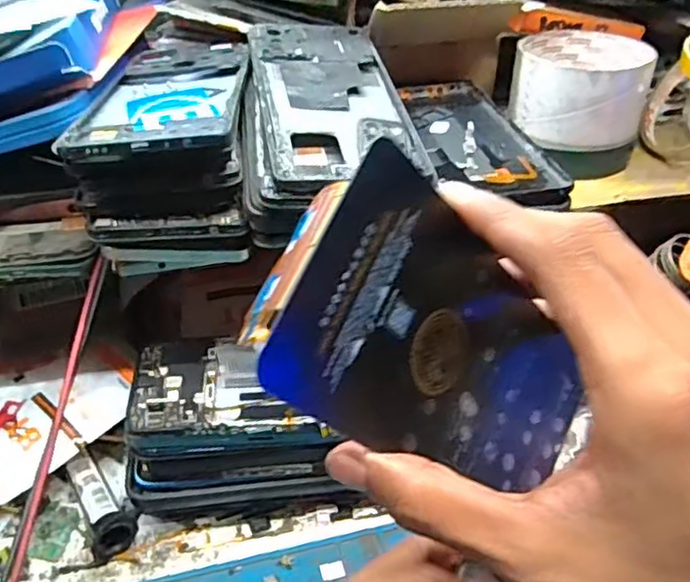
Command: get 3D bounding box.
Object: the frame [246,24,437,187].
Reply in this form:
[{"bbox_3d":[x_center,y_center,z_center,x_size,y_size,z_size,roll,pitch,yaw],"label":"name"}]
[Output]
[{"bbox_3d":[-0.007,-0.102,0.333,0.074,0.007,0.151,-3,47,-13],"label":"frame"}]

